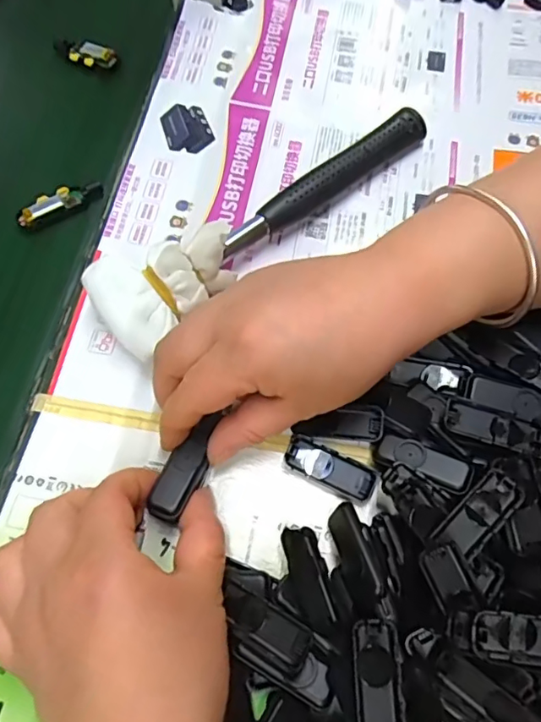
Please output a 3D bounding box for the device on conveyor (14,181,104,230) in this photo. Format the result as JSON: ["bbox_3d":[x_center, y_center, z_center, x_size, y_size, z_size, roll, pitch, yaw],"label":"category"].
[{"bbox_3d":[-0.139,-0.105,0.350,0.057,0.011,0.019,-30,68,-11],"label":"device on conveyor"}]

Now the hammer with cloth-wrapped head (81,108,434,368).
[{"bbox_3d":[0.001,-0.090,0.315,0.233,0.027,0.053,-38,70,-20],"label":"hammer with cloth-wrapped head"}]

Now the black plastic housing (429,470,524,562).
[{"bbox_3d":[0.092,0.068,0.234,0.044,0.011,0.017,-41,71,-15],"label":"black plastic housing"}]

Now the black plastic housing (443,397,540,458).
[{"bbox_3d":[0.108,0.031,0.252,0.051,0.005,0.018,15,67,8],"label":"black plastic housing"}]

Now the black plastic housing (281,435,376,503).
[{"bbox_3d":[0.030,0.053,0.266,0.045,0.007,0.018,23,68,11],"label":"black plastic housing"}]

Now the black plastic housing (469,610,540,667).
[{"bbox_3d":[0.103,0.110,0.209,0.047,0.016,0.018,4,66,3],"label":"black plastic housing"}]

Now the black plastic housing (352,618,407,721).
[{"bbox_3d":[0.044,0.129,0.213,0.019,0.006,0.045,-2,66,1],"label":"black plastic housing"}]

